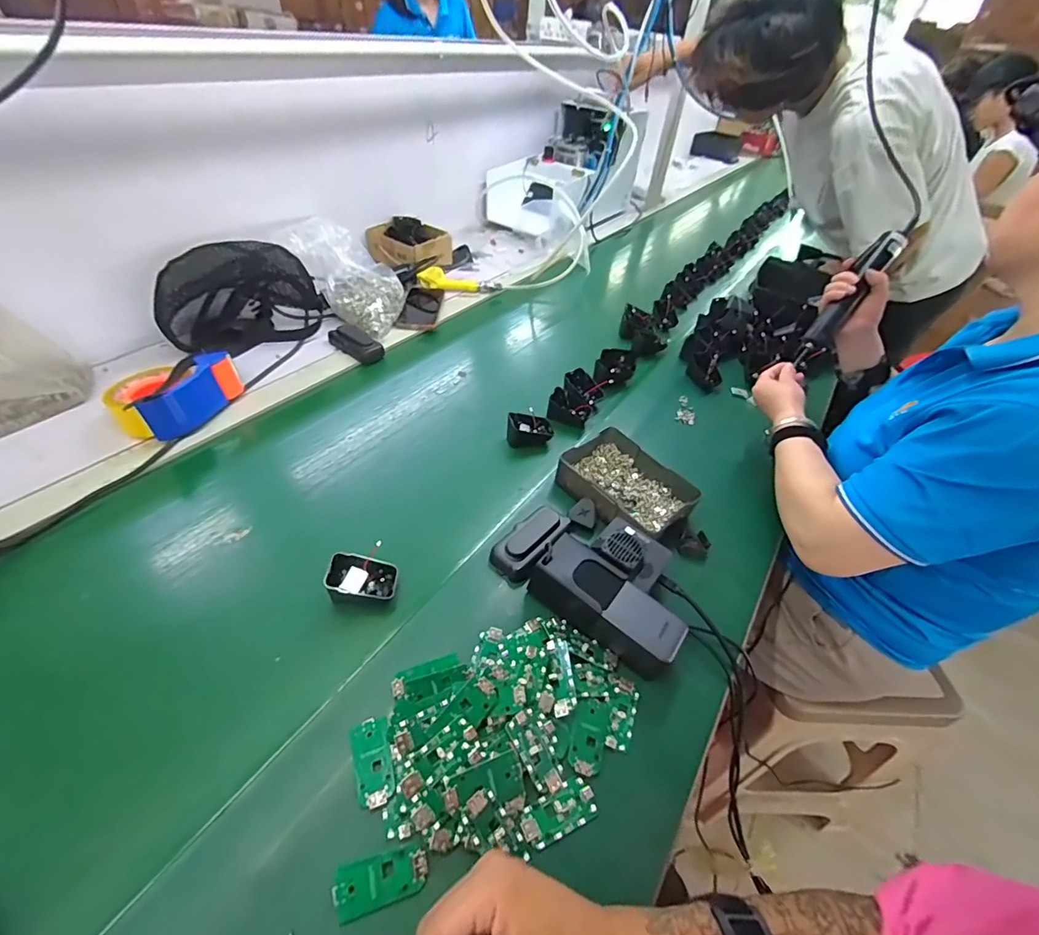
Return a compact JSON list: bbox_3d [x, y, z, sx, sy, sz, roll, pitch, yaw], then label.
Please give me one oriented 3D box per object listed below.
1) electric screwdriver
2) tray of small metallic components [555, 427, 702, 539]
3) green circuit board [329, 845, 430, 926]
[{"bbox_3d":[0.496,-0.260,0.724,0.042,0.040,0.213,38,91,29],"label":"electric screwdriver"},{"bbox_3d":[0.138,0.021,0.632,0.127,0.046,0.165,-29,54,-32],"label":"tray of small metallic components"},{"bbox_3d":[-0.099,0.294,0.342,0.062,0.008,0.030,-10,46,-17],"label":"green circuit board"}]

